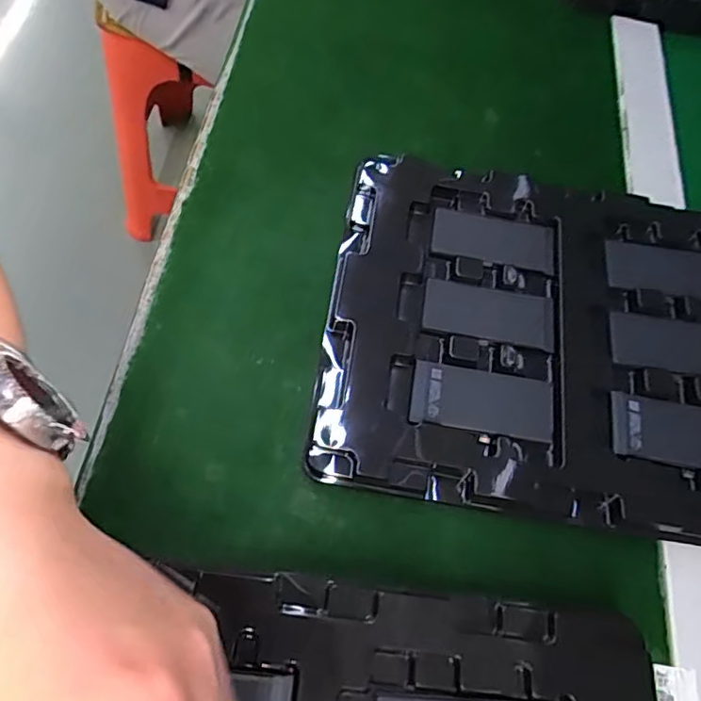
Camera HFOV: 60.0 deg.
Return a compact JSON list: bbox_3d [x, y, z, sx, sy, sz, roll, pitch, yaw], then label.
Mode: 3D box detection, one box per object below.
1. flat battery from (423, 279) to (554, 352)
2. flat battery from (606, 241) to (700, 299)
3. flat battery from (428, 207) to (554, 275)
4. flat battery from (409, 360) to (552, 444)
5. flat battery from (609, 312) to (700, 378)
[{"bbox_3d":[0.081,-0.022,0.354,0.075,0.004,0.036,9,63,1],"label":"flat battery"},{"bbox_3d":[0.195,-0.051,0.374,0.070,0.004,0.037,8,63,1],"label":"flat battery"},{"bbox_3d":[0.089,-0.069,0.382,0.076,0.005,0.034,11,63,2],"label":"flat battery"},{"bbox_3d":[0.072,0.027,0.328,0.076,0.004,0.034,8,63,1],"label":"flat battery"},{"bbox_3d":[0.192,-0.002,0.358,0.079,0.006,0.035,10,63,2],"label":"flat battery"}]

